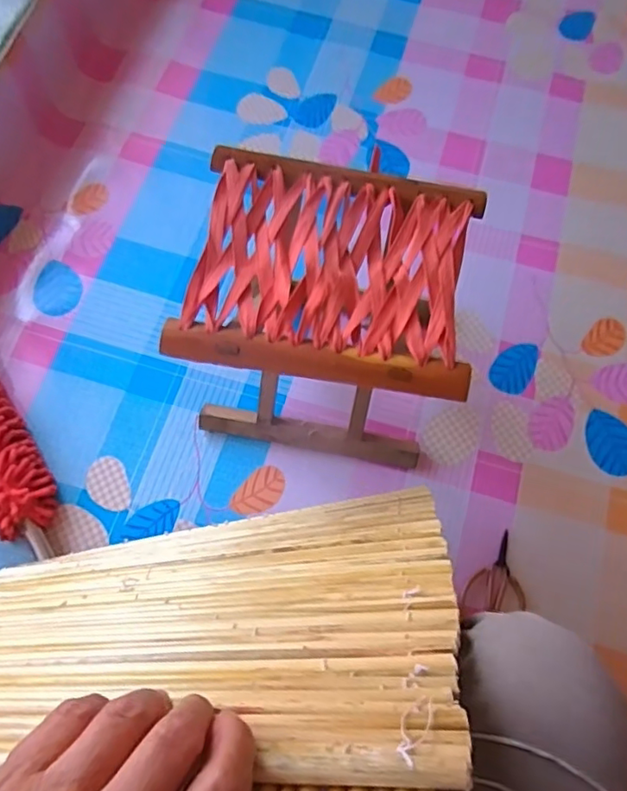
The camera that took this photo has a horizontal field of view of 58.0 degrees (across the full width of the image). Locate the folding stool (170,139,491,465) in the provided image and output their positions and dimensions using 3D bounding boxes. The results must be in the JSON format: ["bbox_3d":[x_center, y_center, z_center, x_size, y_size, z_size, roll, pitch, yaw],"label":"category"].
[{"bbox_3d":[0.013,-0.075,0.669,0.281,0.261,0.257,10,69,2],"label":"folding stool"}]

